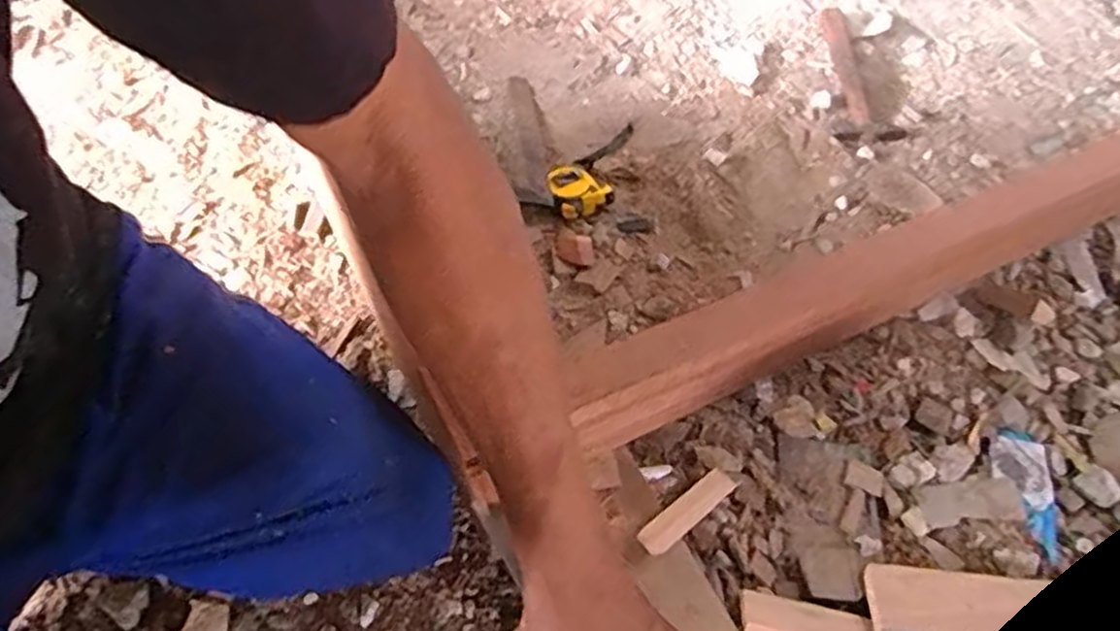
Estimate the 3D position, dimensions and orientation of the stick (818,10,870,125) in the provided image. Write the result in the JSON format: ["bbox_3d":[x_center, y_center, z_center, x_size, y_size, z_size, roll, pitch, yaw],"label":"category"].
[{"bbox_3d":[0.417,-0.368,1.094,0.040,0.013,0.264,4,53,-2],"label":"stick"}]

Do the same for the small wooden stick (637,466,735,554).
[{"bbox_3d":[0.107,0.164,0.629,0.114,0.006,0.026,-26,58,-40],"label":"small wooden stick"}]

